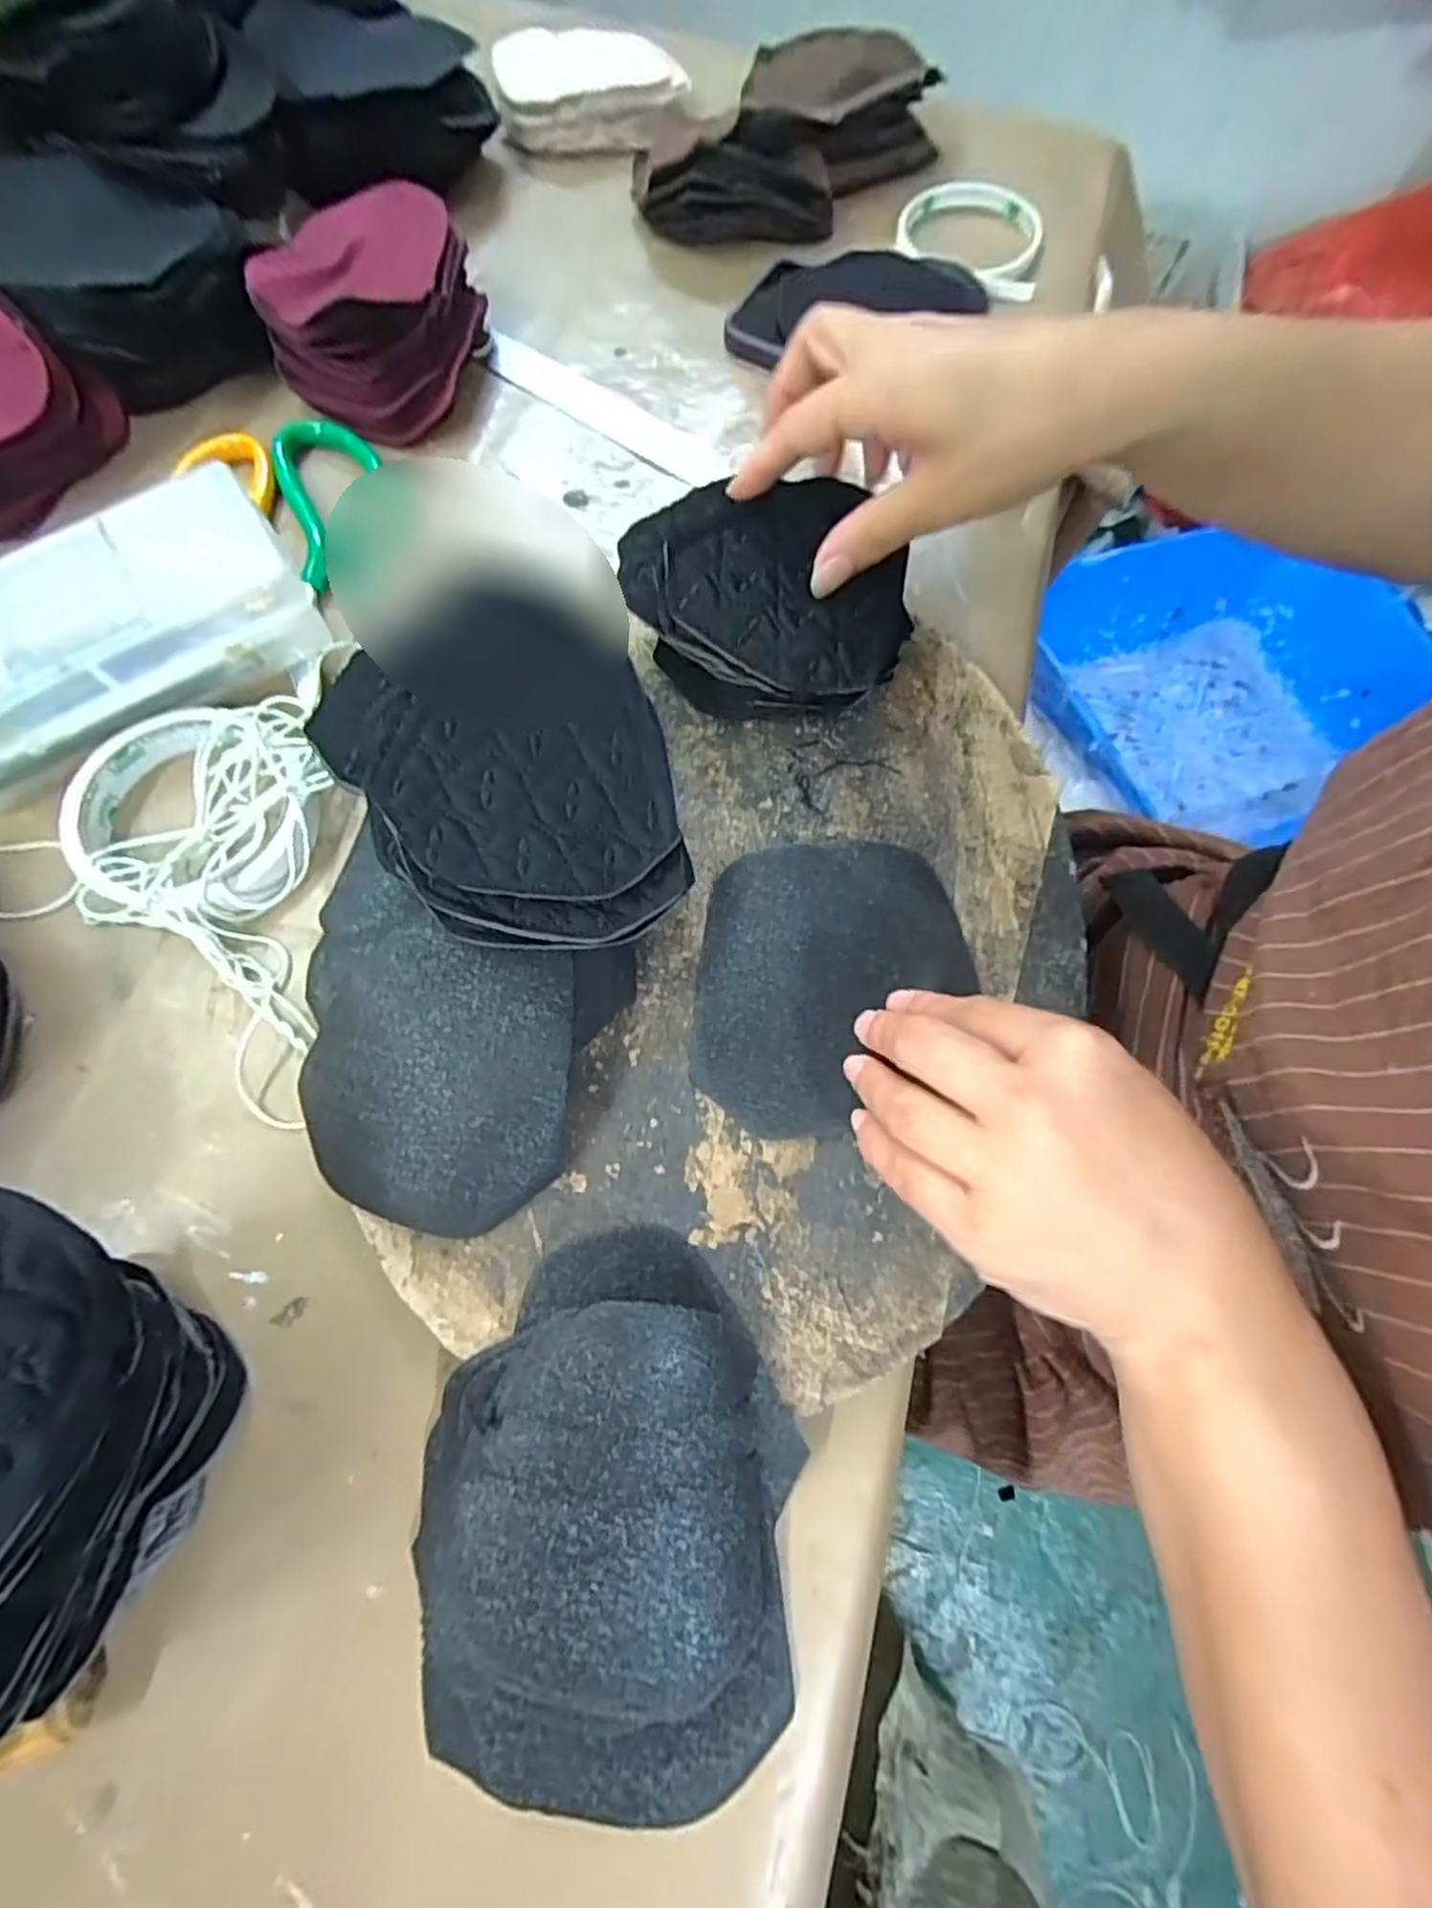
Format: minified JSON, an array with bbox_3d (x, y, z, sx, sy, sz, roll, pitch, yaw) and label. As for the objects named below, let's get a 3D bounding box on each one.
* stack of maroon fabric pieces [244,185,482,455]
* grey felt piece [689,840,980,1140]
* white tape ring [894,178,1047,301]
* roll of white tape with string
[{"bbox_3d":[-0.172,-0.325,0.375,0.094,0.050,0.110,-1,71,-3],"label":"stack of maroon fabric pieces"},{"bbox_3d":[0.045,0.010,0.282,0.101,0.006,0.115,6,71,1],"label":"grey felt piece"},{"bbox_3d":[0.159,-0.444,0.458,0.082,0.020,0.083,1,71,-3],"label":"white tape ring"},{"bbox_3d":[-0.203,-0.057,0.292,0.090,0.022,0.089,1,71,-3],"label":"roll of white tape with string"}]

